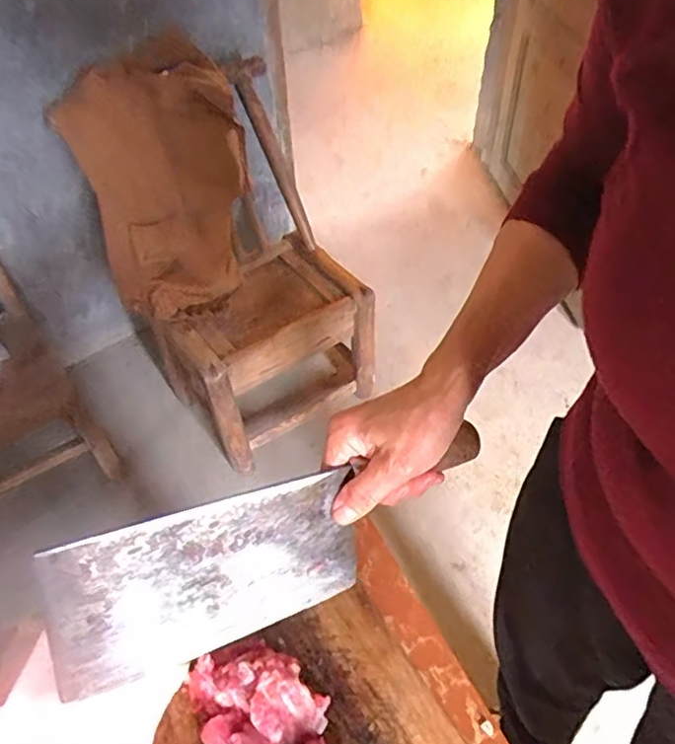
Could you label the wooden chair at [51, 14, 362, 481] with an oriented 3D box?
[{"bbox_3d":[-0.229,-0.243,1.224,0.442,0.665,0.540,-27,53,-20],"label":"wooden chair"}]

